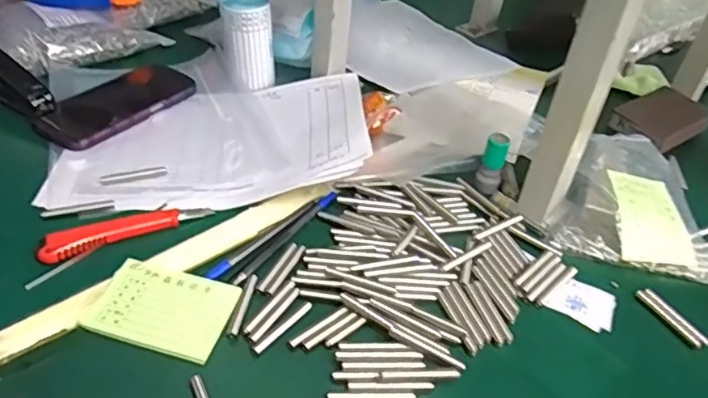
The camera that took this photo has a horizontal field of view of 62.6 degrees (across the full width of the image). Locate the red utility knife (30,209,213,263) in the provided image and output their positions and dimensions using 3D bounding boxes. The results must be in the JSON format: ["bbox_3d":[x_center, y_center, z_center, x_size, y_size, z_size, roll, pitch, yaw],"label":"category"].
[{"bbox_3d":[-0.189,0.022,0.485,0.136,0.014,0.026,-18,45,-27],"label":"red utility knife"}]

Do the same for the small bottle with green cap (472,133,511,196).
[{"bbox_3d":[0.133,-0.037,0.558,0.024,0.047,0.027,18,41,13],"label":"small bottle with green cap"}]

